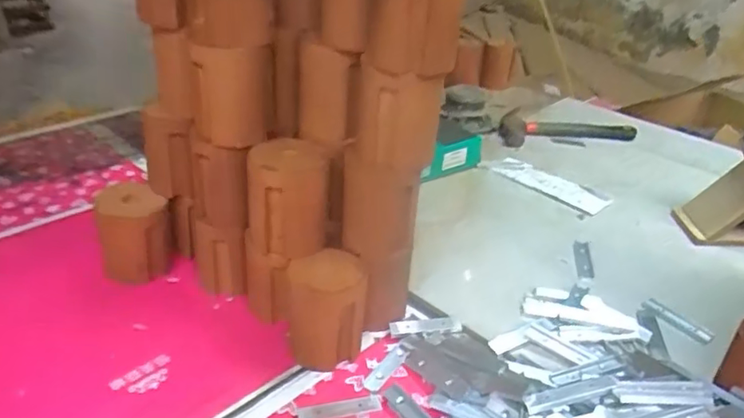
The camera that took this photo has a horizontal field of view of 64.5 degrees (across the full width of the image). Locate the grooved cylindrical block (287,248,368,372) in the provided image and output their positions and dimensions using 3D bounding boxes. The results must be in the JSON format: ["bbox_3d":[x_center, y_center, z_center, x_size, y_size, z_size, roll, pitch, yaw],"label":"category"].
[{"bbox_3d":[-0.049,0.105,0.619,0.081,0.099,0.072,-6,32,-11],"label":"grooved cylindrical block"}]

